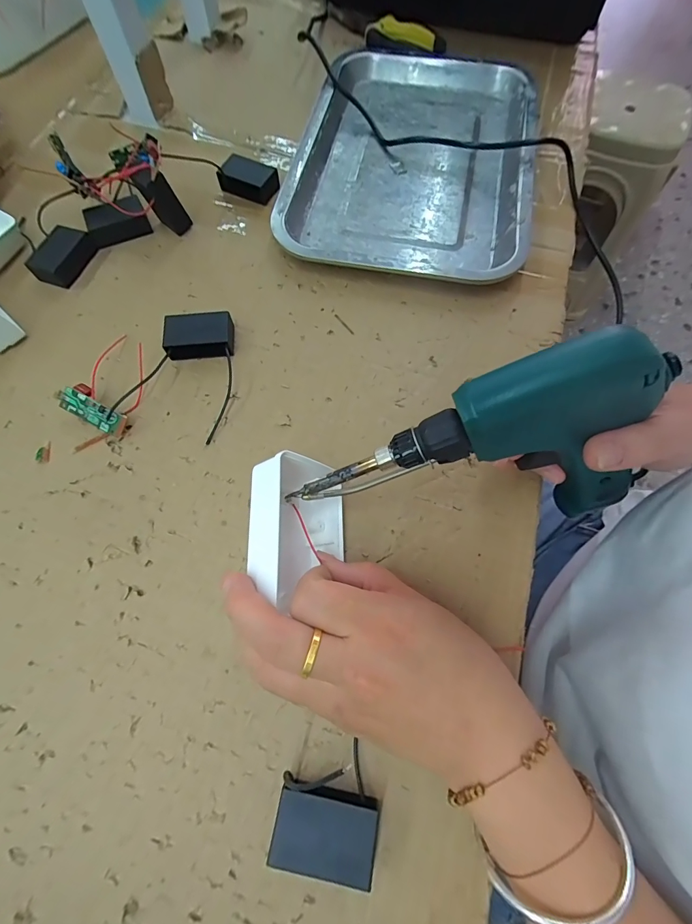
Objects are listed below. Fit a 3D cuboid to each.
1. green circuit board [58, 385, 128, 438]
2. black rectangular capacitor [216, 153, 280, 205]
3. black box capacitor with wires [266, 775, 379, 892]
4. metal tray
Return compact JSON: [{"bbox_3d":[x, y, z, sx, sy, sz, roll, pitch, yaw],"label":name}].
[{"bbox_3d":[-0.175,-0.034,0.264,0.050,0.006,0.017,27,100,1],"label":"green circuit board"},{"bbox_3d":[-0.088,-0.256,0.349,0.052,0.018,0.031,21,71,9],"label":"black rectangular capacitor"},{"bbox_3d":[-0.009,0.173,0.184,0.047,0.019,0.033,11,69,5],"label":"black box capacitor with wires"},{"bbox_3d":[0.065,-0.283,0.357,0.207,0.021,0.299,11,69,5],"label":"metal tray"}]

